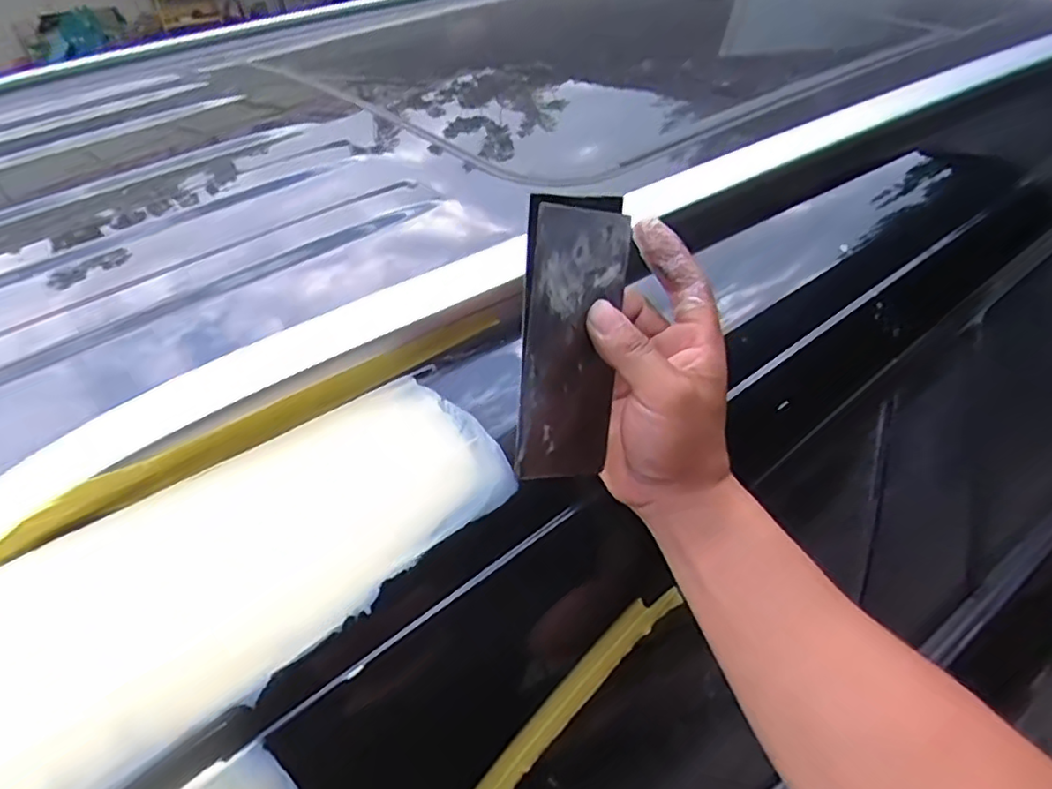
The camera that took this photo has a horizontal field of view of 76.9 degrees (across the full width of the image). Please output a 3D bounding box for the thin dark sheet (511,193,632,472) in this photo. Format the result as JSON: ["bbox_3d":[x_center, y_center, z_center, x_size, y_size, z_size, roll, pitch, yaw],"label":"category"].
[{"bbox_3d":[0.023,-0.029,0.326,0.006,0.137,0.080,9,3,41],"label":"thin dark sheet"}]

